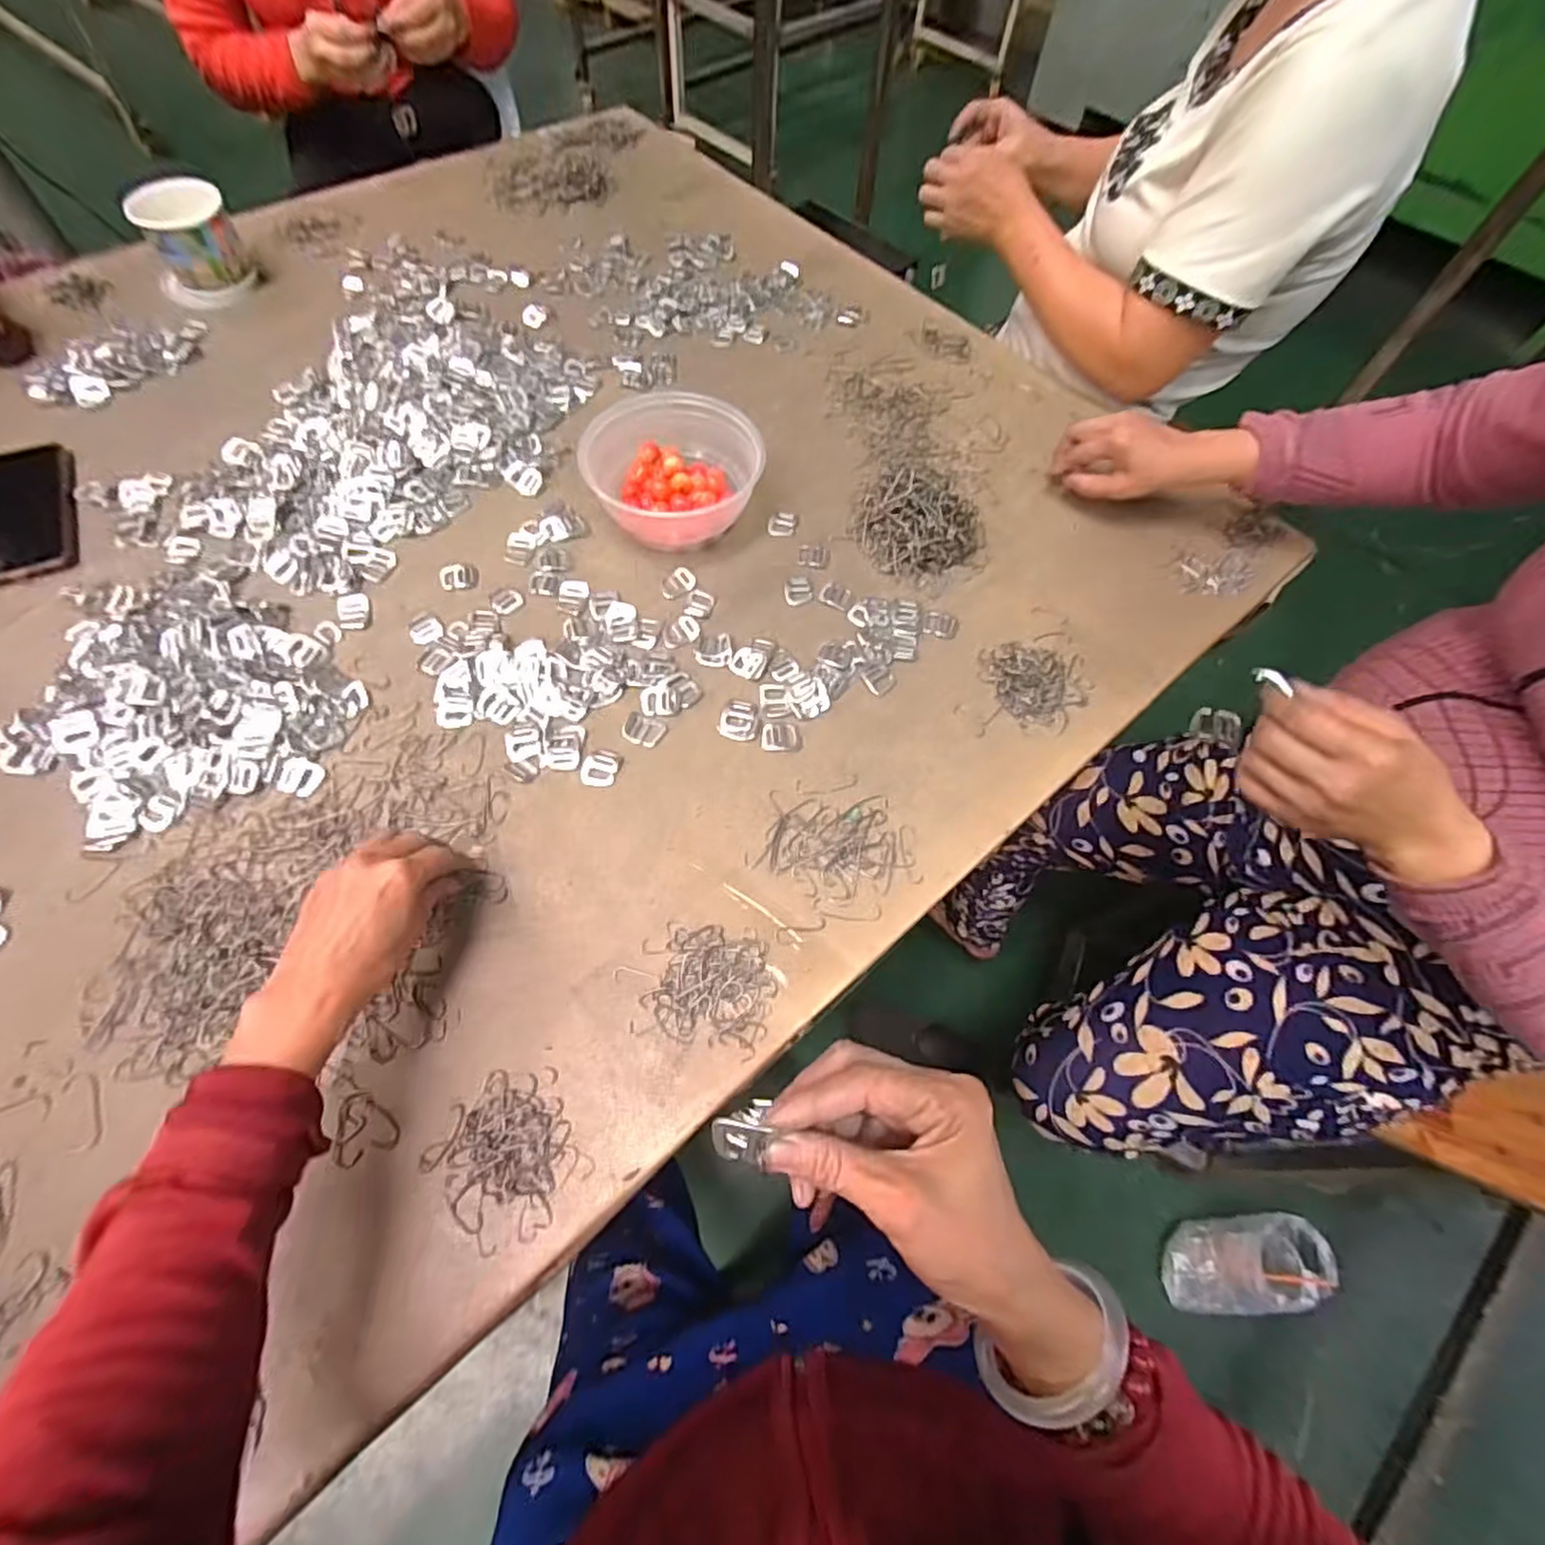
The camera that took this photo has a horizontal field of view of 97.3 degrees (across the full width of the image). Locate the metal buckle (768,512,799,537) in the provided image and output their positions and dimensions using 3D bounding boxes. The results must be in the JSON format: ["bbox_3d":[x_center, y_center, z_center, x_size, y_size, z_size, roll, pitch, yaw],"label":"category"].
[{"bbox_3d":[0.011,-0.246,0.669,0.028,0.004,0.031,6,62,1],"label":"metal buckle"}]

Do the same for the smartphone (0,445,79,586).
[{"bbox_3d":[-0.694,-0.239,0.628,0.087,0.010,0.173,-21,65,-13],"label":"smartphone"}]

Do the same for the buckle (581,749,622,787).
[{"bbox_3d":[-0.135,-0.004,0.535,0.026,0.004,0.031,14,62,5],"label":"buckle"}]

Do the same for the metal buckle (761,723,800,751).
[{"bbox_3d":[0.007,-0.029,0.558,0.030,0.004,0.024,1,62,-2],"label":"metal buckle"}]

